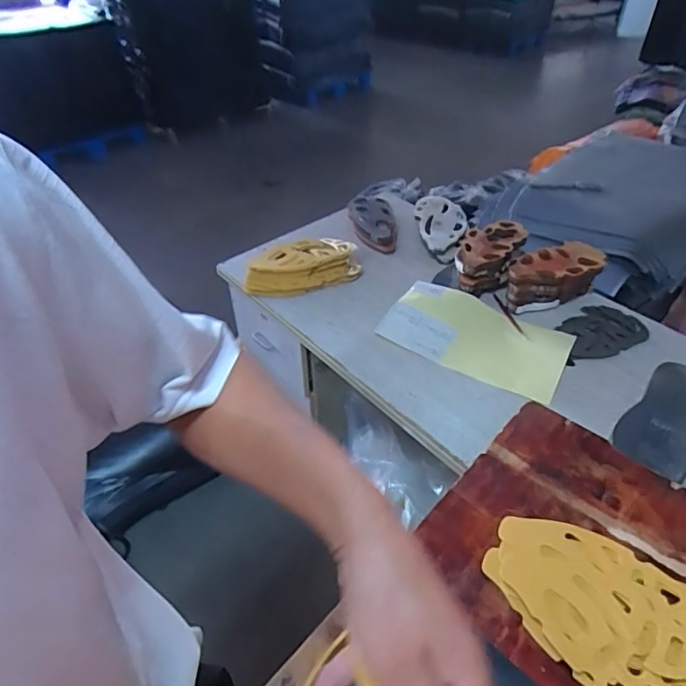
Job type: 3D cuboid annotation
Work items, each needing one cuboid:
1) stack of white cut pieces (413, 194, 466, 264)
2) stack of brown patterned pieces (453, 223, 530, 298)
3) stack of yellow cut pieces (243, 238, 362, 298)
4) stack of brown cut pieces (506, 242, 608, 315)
[{"bbox_3d":[0.239,-0.277,1.230,0.125,0.045,0.268,4,43,6],"label":"stack of white cut pieces"},{"bbox_3d":[0.312,-0.184,1.091,0.128,0.087,0.169,20,47,22],"label":"stack of brown patterned pieces"},{"bbox_3d":[-0.093,-0.174,1.123,0.262,0.082,0.131,-13,44,-12],"label":"stack of yellow cut pieces"},{"bbox_3d":[0.432,-0.124,1.040,0.190,0.110,0.107,-21,46,-20],"label":"stack of brown cut pieces"}]

